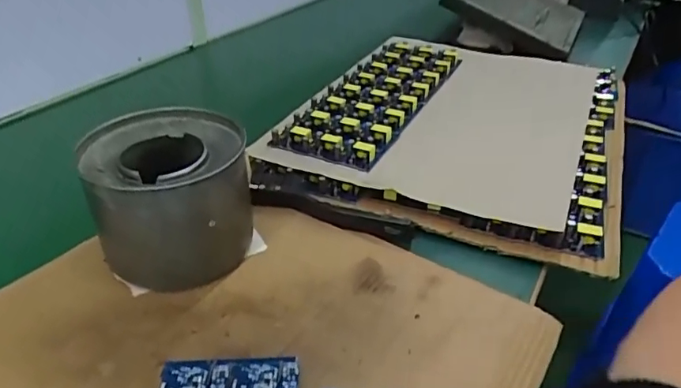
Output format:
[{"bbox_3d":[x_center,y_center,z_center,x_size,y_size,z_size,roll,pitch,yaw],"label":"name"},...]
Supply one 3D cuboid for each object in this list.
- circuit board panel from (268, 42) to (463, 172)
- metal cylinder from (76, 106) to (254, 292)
[{"bbox_3d":[0.058,-0.149,0.729,0.127,0.021,0.396,16,37,20],"label":"circuit board panel"},{"bbox_3d":[-0.151,0.005,0.468,0.134,0.114,0.139,-16,38,-22],"label":"metal cylinder"}]

